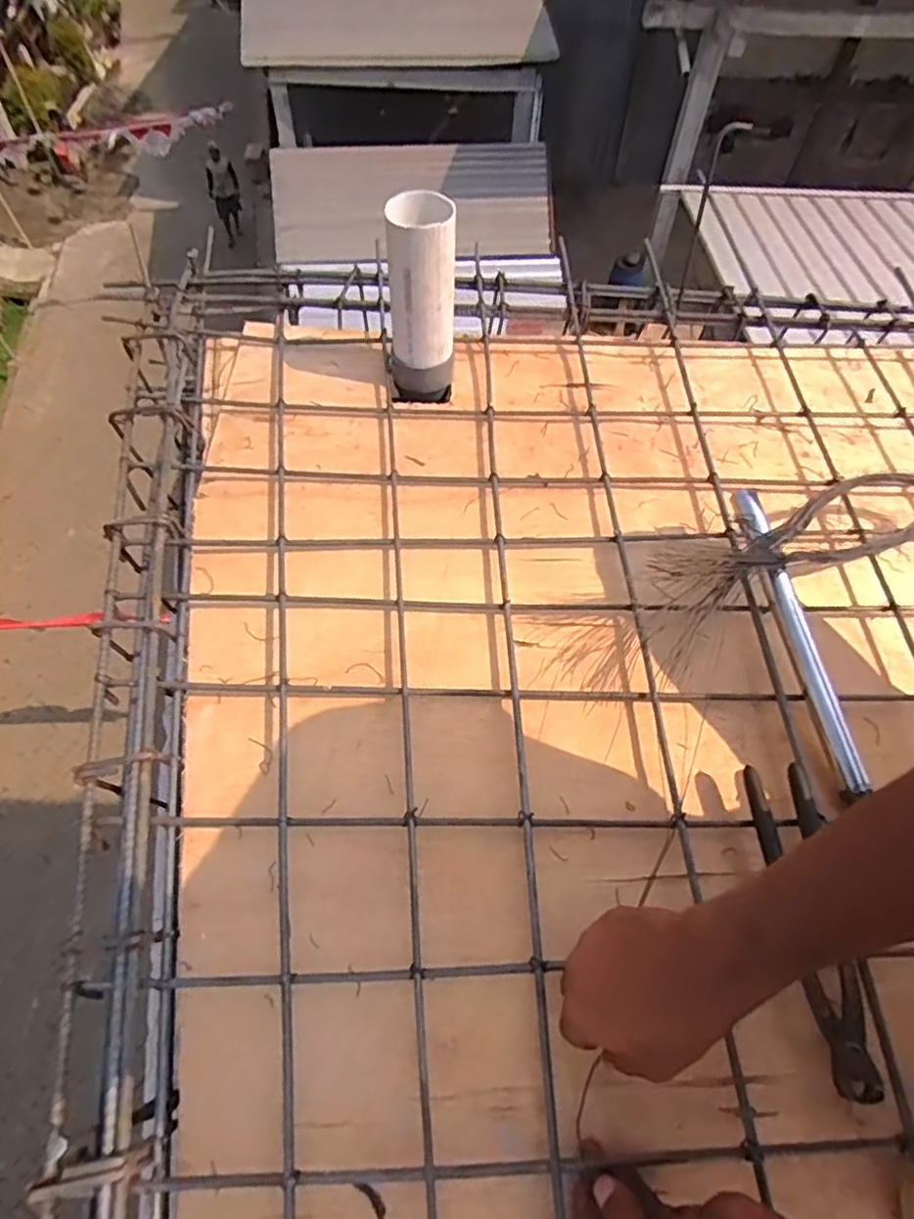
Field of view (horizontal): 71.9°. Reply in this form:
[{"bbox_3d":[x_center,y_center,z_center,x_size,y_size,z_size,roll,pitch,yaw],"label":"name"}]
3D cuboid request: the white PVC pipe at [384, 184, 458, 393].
[{"bbox_3d":[-0.041,-0.373,0.762,0.080,0.209,0.065,-1,58,-3],"label":"white PVC pipe"}]

